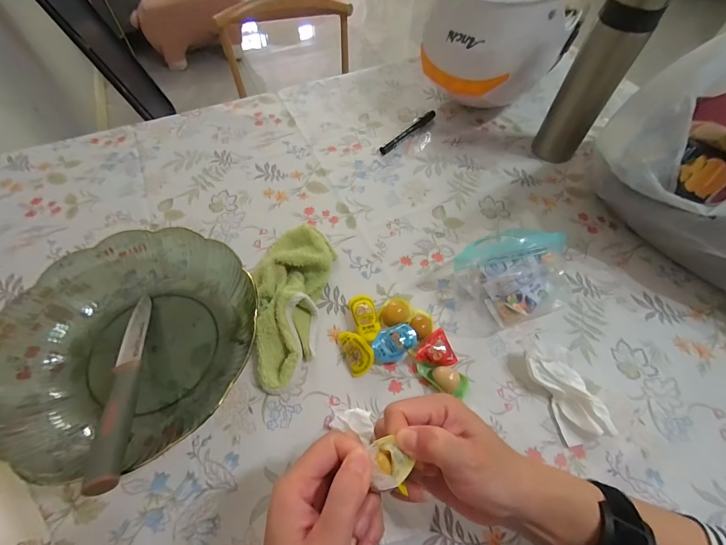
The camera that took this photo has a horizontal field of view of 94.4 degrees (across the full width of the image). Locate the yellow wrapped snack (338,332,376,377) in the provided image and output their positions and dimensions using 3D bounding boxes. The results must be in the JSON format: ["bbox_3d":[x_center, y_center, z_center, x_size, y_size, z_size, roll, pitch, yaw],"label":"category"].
[{"bbox_3d":[-0.007,0.081,0.354,0.027,0.024,0.047,-20,60,-13],"label":"yellow wrapped snack"}]

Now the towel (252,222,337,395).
[{"bbox_3d":[-0.085,0.027,0.379,0.080,0.038,0.190,7,58,3],"label":"towel"}]

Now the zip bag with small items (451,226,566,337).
[{"bbox_3d":[0.178,0.004,0.390,0.144,0.044,0.106,-11,59,-8],"label":"zip bag with small items"}]

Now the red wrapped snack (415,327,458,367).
[{"bbox_3d":[0.081,0.085,0.355,0.036,0.020,0.040,33,63,19],"label":"red wrapped snack"}]

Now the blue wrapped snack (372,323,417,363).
[{"bbox_3d":[0.033,0.076,0.360,0.049,0.020,0.031,-17,60,-11],"label":"blue wrapped snack"}]

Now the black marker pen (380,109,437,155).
[{"bbox_3d":[0.073,-0.232,0.552,0.016,0.017,0.134,38,65,21],"label":"black marker pen"}]

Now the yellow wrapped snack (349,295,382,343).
[{"bbox_3d":[0.003,0.053,0.375,0.026,0.022,0.055,-10,58,-7],"label":"yellow wrapped snack"}]

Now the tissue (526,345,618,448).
[{"bbox_3d":[0.200,0.116,0.331,0.048,0.025,0.091,-4,58,-3],"label":"tissue"}]

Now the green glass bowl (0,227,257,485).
[{"bbox_3d":[-0.234,0.063,0.345,0.240,0.053,0.228,0,58,-1],"label":"green glass bowl"}]

